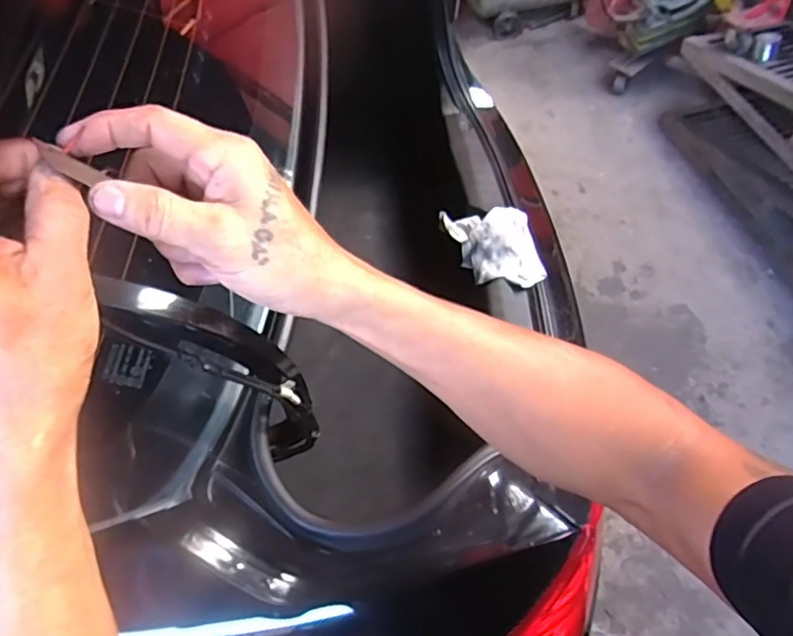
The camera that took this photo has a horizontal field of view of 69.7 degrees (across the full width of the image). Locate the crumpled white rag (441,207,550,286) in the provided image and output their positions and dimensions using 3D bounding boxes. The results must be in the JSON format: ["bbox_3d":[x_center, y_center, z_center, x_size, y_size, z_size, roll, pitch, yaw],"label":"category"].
[{"bbox_3d":[0.188,-0.148,1.101,0.121,0.076,0.246,-20,58,-9],"label":"crumpled white rag"}]

